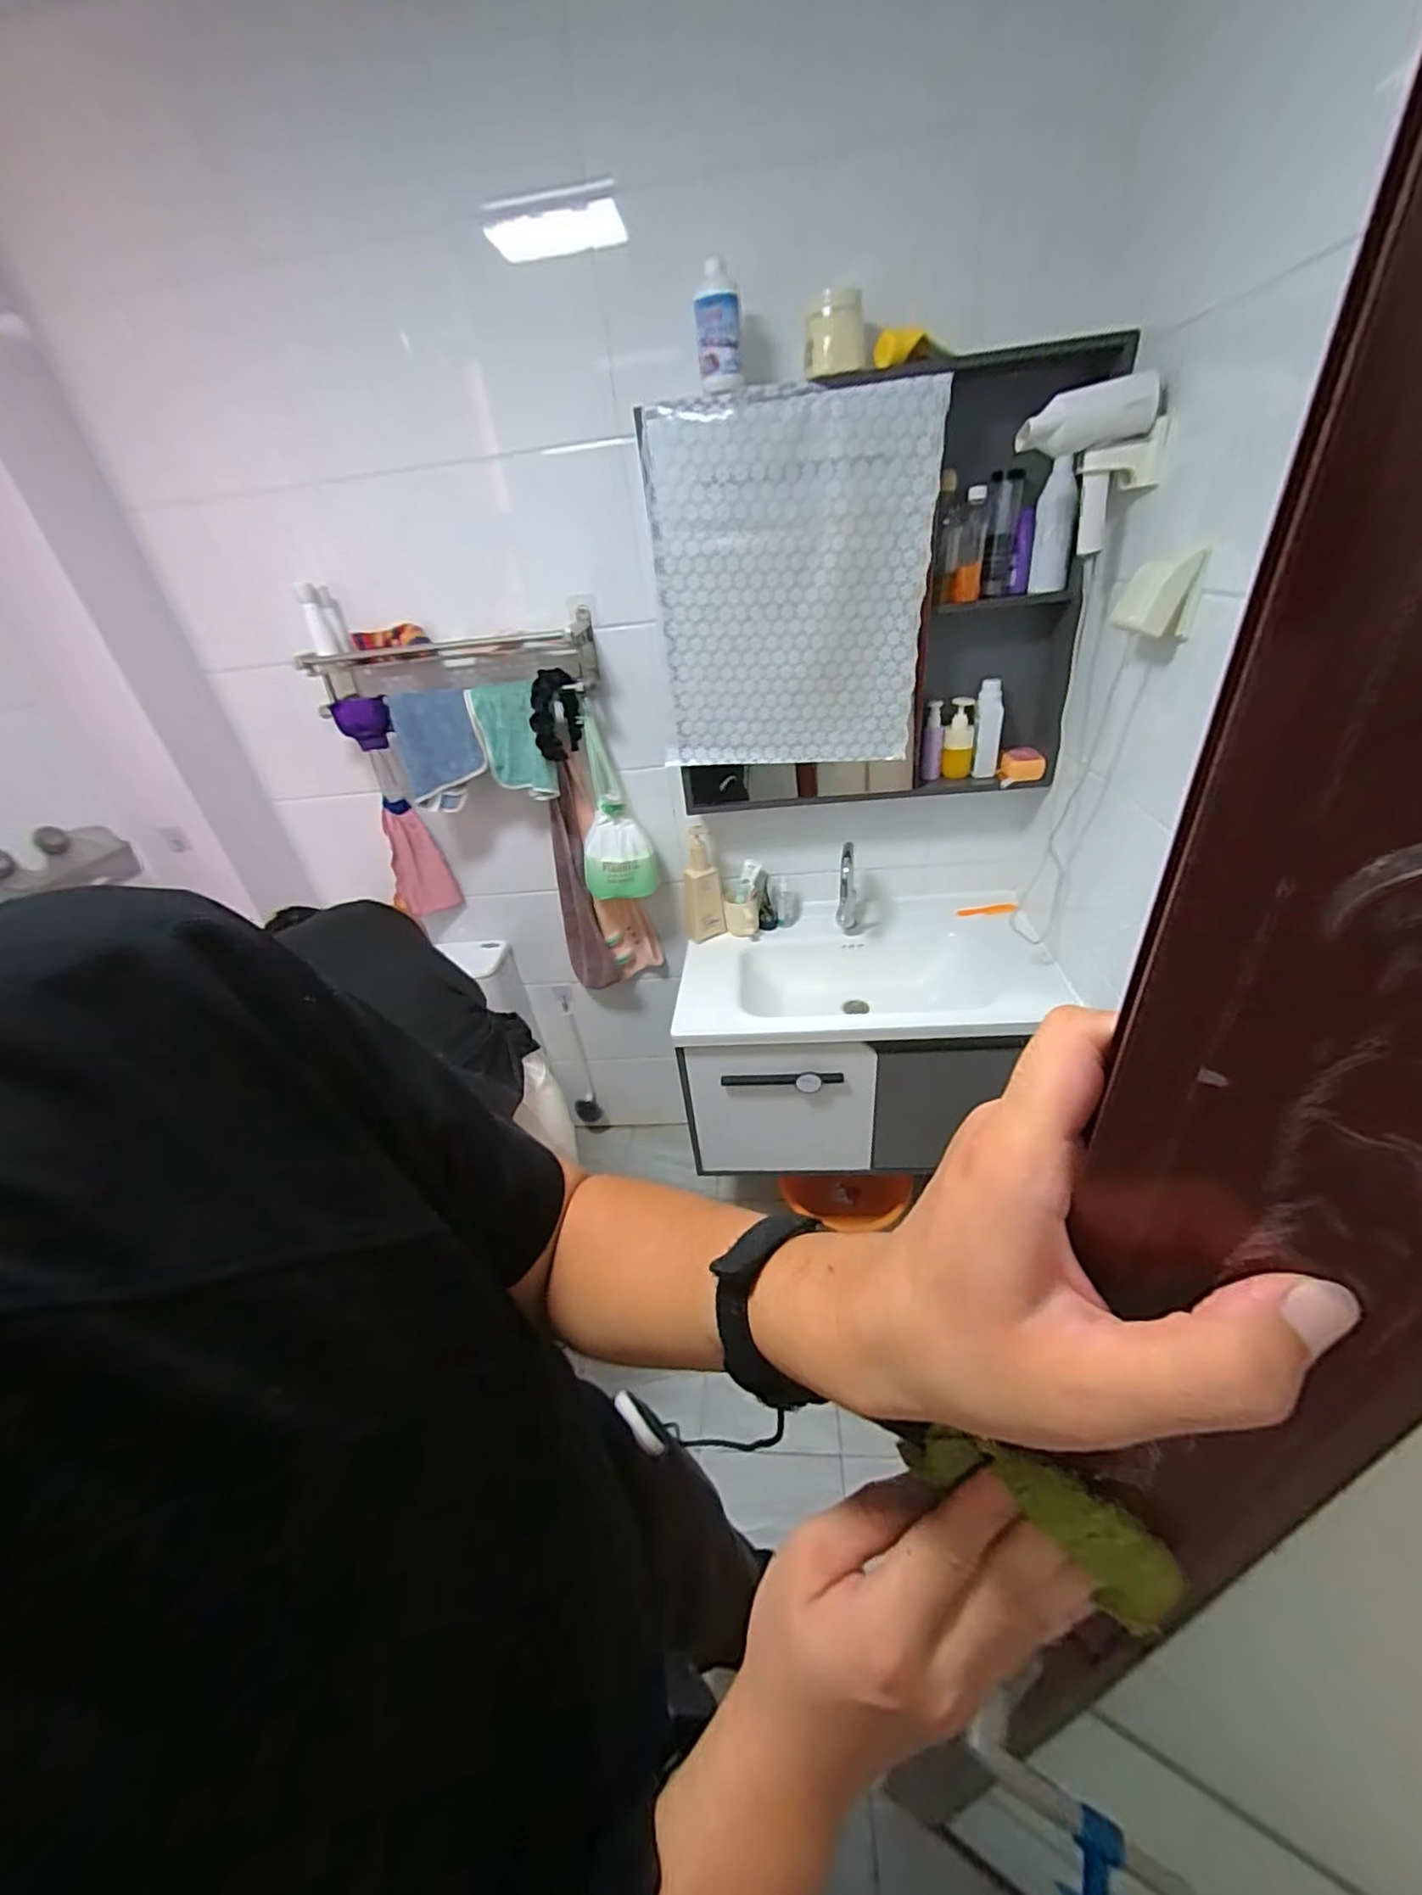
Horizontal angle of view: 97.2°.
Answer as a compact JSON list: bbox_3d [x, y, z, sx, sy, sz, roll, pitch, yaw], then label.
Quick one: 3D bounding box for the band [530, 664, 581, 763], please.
[{"bbox_3d":[-0.310,-0.462,1.268,0.053,0.174,0.139,11,55,17],"label":"band"}]

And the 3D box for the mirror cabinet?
[{"bbox_3d":[0.282,-0.601,1.152,0.740,0.651,0.102,-4,33,5],"label":"mirror cabinet"}]

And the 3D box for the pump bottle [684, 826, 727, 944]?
[{"bbox_3d":[-0.024,-0.140,1.463,0.097,0.262,0.050,-6,33,3],"label":"pump bottle"}]

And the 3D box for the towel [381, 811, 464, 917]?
[{"bbox_3d":[-0.720,-0.199,1.544,0.141,0.264,0.037,-7,33,1],"label":"towel"}]

